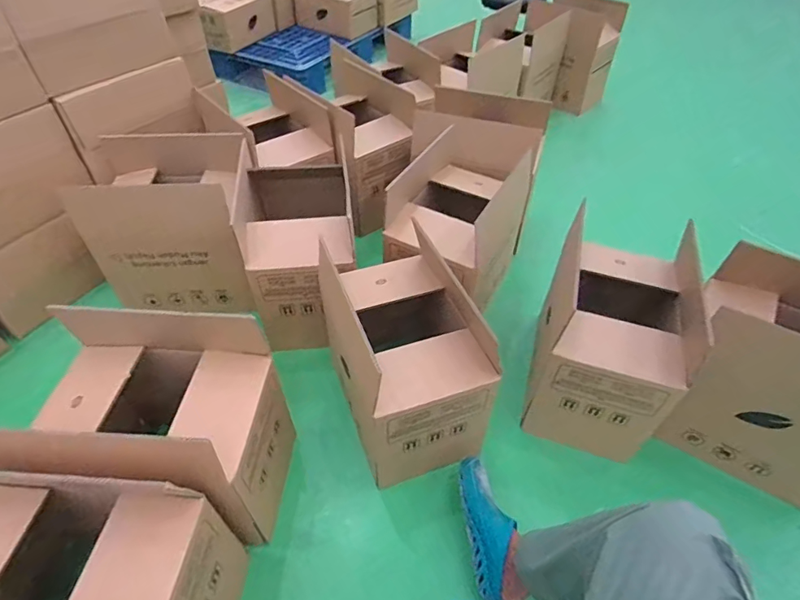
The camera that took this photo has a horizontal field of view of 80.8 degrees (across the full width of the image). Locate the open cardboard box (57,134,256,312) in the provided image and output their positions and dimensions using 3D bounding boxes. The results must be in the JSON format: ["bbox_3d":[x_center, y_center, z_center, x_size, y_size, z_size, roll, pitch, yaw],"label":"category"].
[{"bbox_3d":[-0.606,-0.215,1.269,0.377,0.398,0.364,-7,48,-8],"label":"open cardboard box"}]

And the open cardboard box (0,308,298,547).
[{"bbox_3d":[-0.430,0.230,0.879,0.369,0.335,0.301,5,47,2],"label":"open cardboard box"}]

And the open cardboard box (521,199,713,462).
[{"bbox_3d":[0.471,0.090,1.046,0.292,0.391,0.327,14,48,11],"label":"open cardboard box"}]

